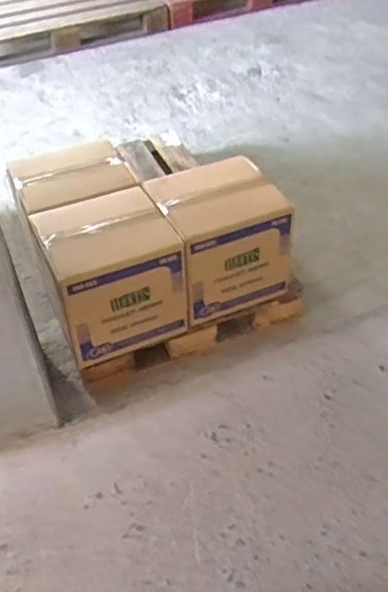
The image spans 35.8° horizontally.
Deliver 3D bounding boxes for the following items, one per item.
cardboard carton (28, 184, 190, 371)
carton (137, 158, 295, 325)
[{"bbox_3d":[-0.219,-0.070,1.553,0.309,0.296,0.323,-20,48,-17],"label":"cardboard carton"},{"bbox_3d":[0.068,-0.163,1.619,0.296,0.325,0.293,-19,47,-17],"label":"carton"}]

